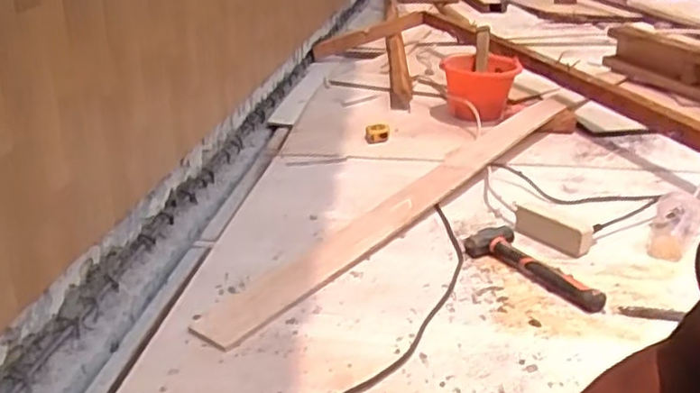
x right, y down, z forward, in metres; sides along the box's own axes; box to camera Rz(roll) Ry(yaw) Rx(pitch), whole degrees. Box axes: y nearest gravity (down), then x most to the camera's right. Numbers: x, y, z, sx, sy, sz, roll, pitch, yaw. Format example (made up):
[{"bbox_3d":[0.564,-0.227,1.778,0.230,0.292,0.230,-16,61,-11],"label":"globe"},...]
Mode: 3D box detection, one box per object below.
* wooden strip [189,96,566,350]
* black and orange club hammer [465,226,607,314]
[{"bbox_3d":[0.173,-0.022,1.506,0.118,0.020,1.325,18,33,33],"label":"wooden strip"},{"bbox_3d":[0.342,0.126,1.218,0.103,0.034,0.273,-18,32,-34],"label":"black and orange club hammer"}]

